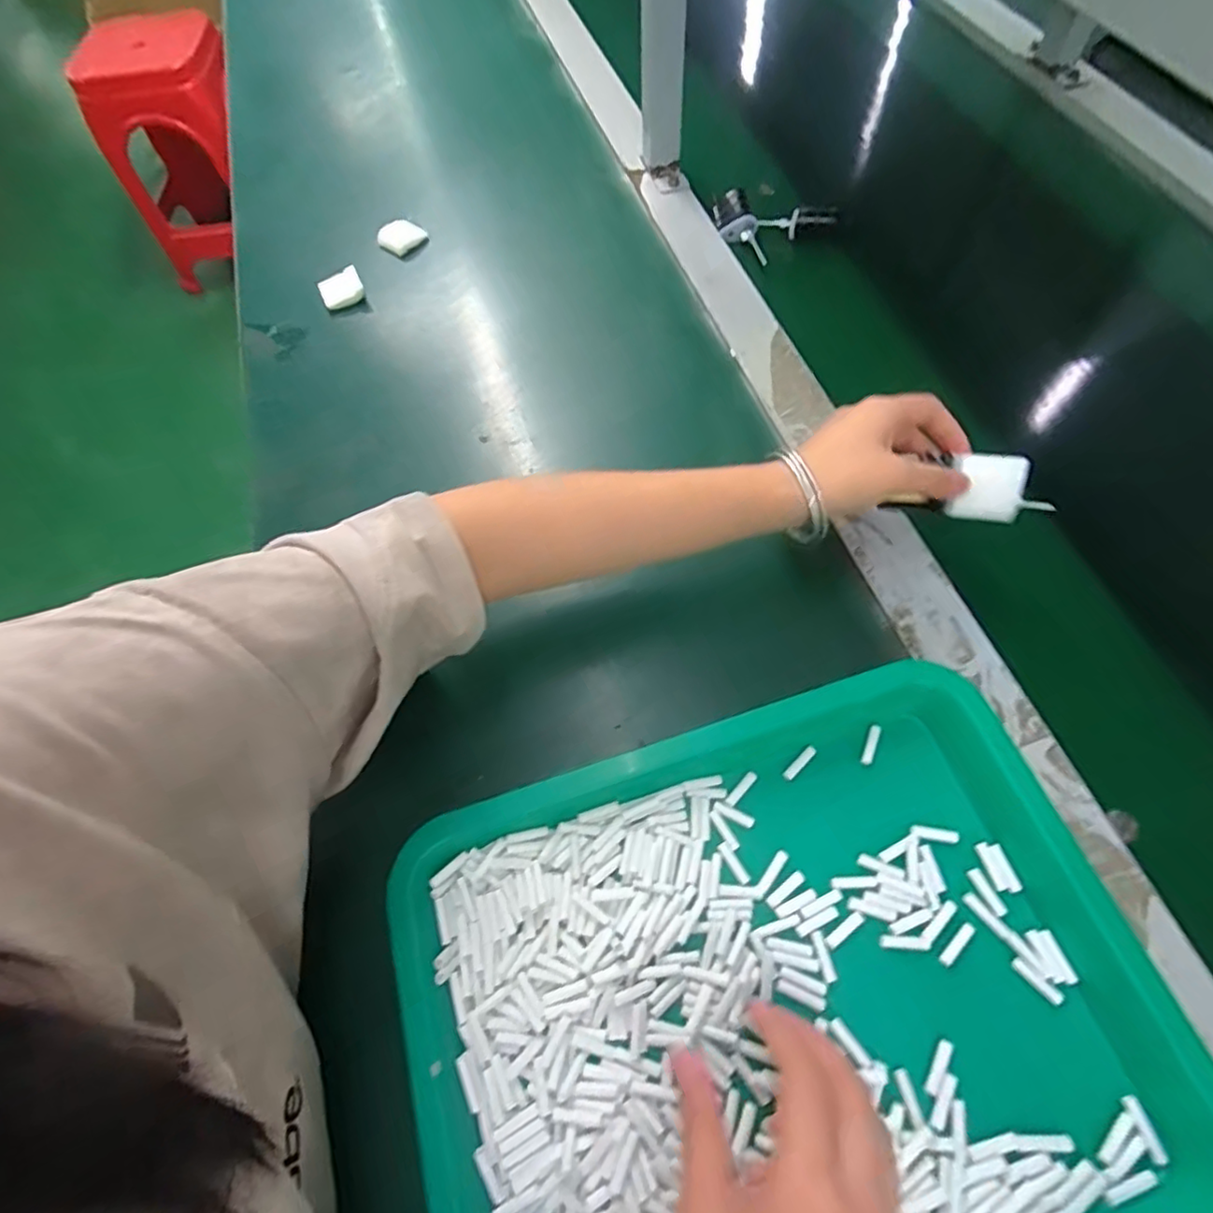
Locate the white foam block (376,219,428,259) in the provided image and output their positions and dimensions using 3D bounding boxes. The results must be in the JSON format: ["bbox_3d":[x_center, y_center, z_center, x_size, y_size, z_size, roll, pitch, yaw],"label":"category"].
[{"bbox_3d":[-0.193,-0.349,0.571,0.035,0.014,0.038,30,70,17],"label":"white foam block"}]

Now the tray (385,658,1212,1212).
[{"bbox_3d":[0.079,0.188,0.285,0.352,0.047,0.261,-18,65,-4],"label":"tray"}]

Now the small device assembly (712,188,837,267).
[{"bbox_3d":[0.149,-0.350,0.560,0.108,0.031,0.052,19,62,10],"label":"small device assembly"}]

